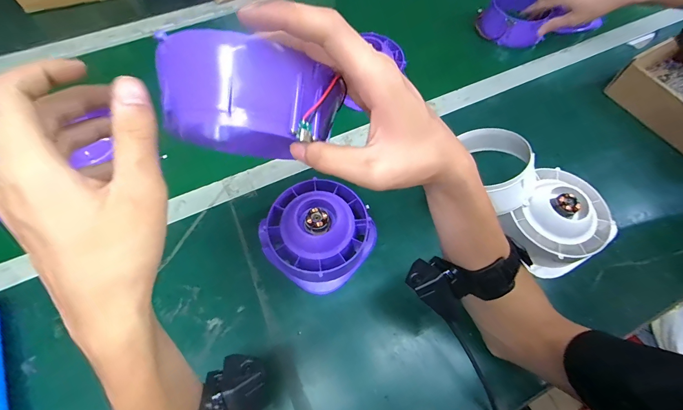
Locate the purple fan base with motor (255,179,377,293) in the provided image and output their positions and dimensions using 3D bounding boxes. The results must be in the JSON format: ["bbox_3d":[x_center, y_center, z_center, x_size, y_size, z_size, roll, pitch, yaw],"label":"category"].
[{"bbox_3d":[-0.031,0.035,0.420,0.129,0.080,0.122,0,63,-1],"label":"purple fan base with motor"}]

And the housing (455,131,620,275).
[{"bbox_3d":[0.257,-0.022,0.451,0.118,0.076,0.219,-32,68,-16],"label":"housing"}]

